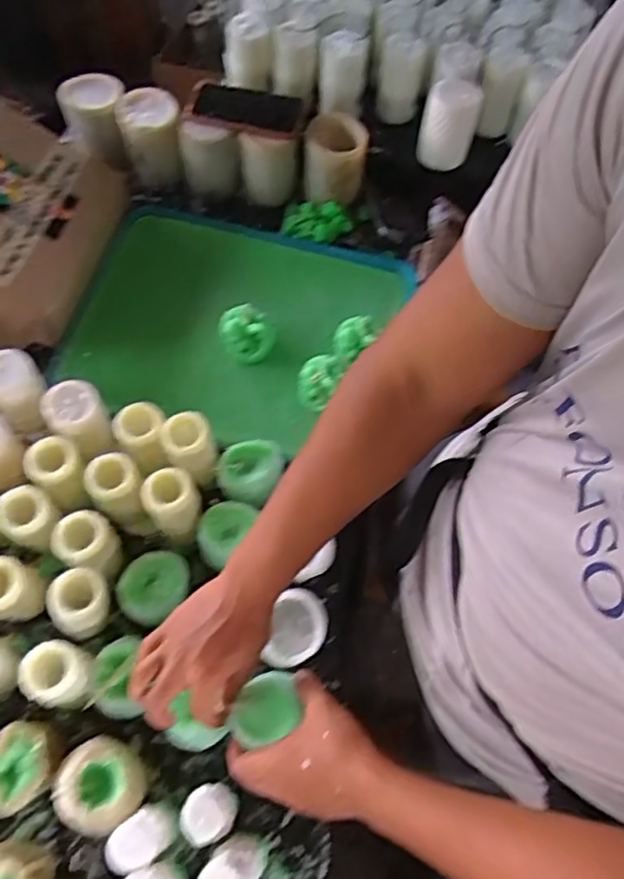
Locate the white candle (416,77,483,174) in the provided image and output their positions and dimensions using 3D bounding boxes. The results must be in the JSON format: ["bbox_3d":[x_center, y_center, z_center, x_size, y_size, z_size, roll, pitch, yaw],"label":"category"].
[{"bbox_3d":[0.206,-0.476,0.996,0.076,0.098,0.080,14,65,4],"label":"white candle"}]

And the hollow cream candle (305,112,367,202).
[{"bbox_3d":[0.033,-0.409,0.964,0.087,0.079,0.096,11,65,2],"label":"hollow cream candle"}]

